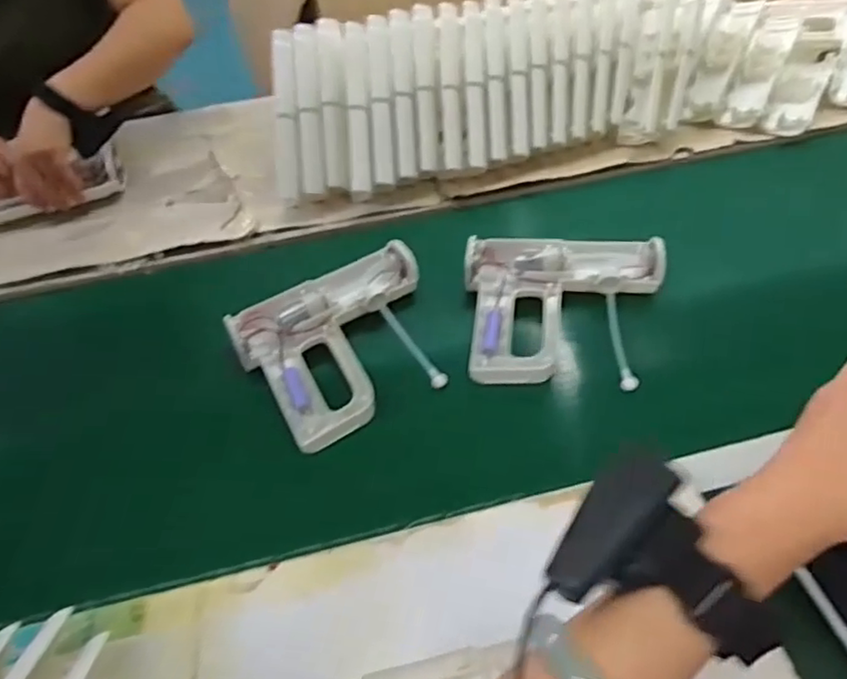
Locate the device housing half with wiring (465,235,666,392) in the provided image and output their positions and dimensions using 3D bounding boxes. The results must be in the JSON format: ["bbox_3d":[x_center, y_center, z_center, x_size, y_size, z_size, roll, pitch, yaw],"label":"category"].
[{"bbox_3d":[0.145,-0.038,0.700,0.211,0.036,0.205,9,52,12],"label":"device housing half with wiring"}]

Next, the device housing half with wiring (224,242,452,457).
[{"bbox_3d":[-0.080,-0.002,0.685,0.211,0.037,0.194,-23,53,-14],"label":"device housing half with wiring"}]

